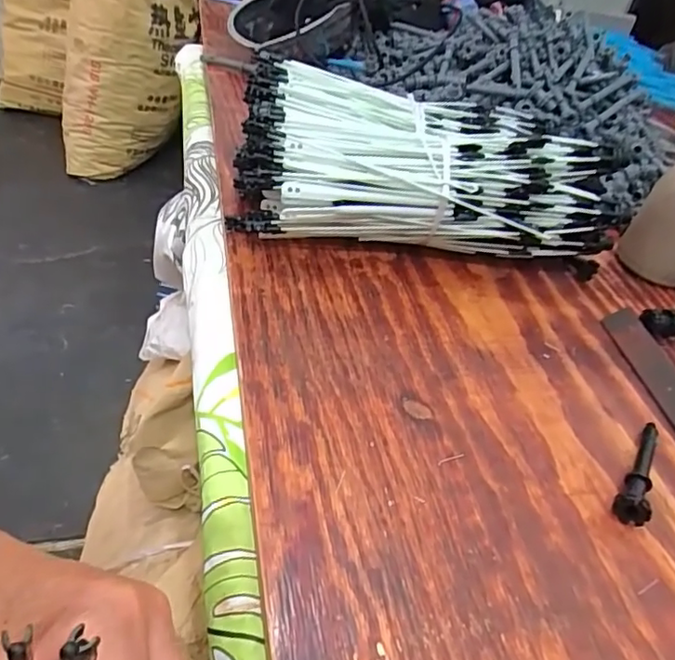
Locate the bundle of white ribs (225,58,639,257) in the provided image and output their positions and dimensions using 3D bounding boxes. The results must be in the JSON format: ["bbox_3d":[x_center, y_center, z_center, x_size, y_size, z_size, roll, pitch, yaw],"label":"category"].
[{"bbox_3d":[0.074,-0.153,0.551,0.325,0.116,0.197,5,41,-10],"label":"bundle of white ribs"}]

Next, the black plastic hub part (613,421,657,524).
[{"bbox_3d":[0.205,0.093,0.383,0.021,0.020,0.092,33,44,21],"label":"black plastic hub part"}]

